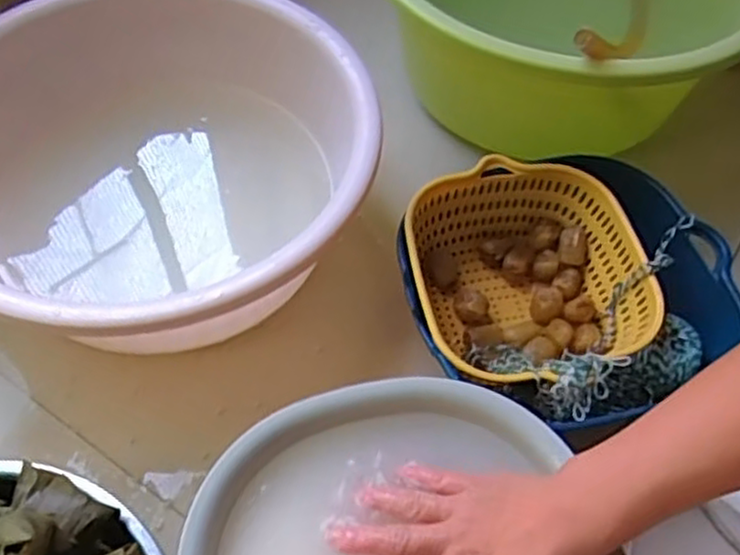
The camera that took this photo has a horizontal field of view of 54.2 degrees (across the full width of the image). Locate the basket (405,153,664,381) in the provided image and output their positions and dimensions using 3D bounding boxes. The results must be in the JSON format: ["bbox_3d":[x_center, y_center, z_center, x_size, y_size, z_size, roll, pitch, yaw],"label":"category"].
[{"bbox_3d":[0.131,0.005,0.621,0.210,0.090,0.210,1,56,-2],"label":"basket"}]

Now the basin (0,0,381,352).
[{"bbox_3d":[-0.189,-0.086,0.641,0.369,0.157,0.364,1,56,-2],"label":"basin"}]

